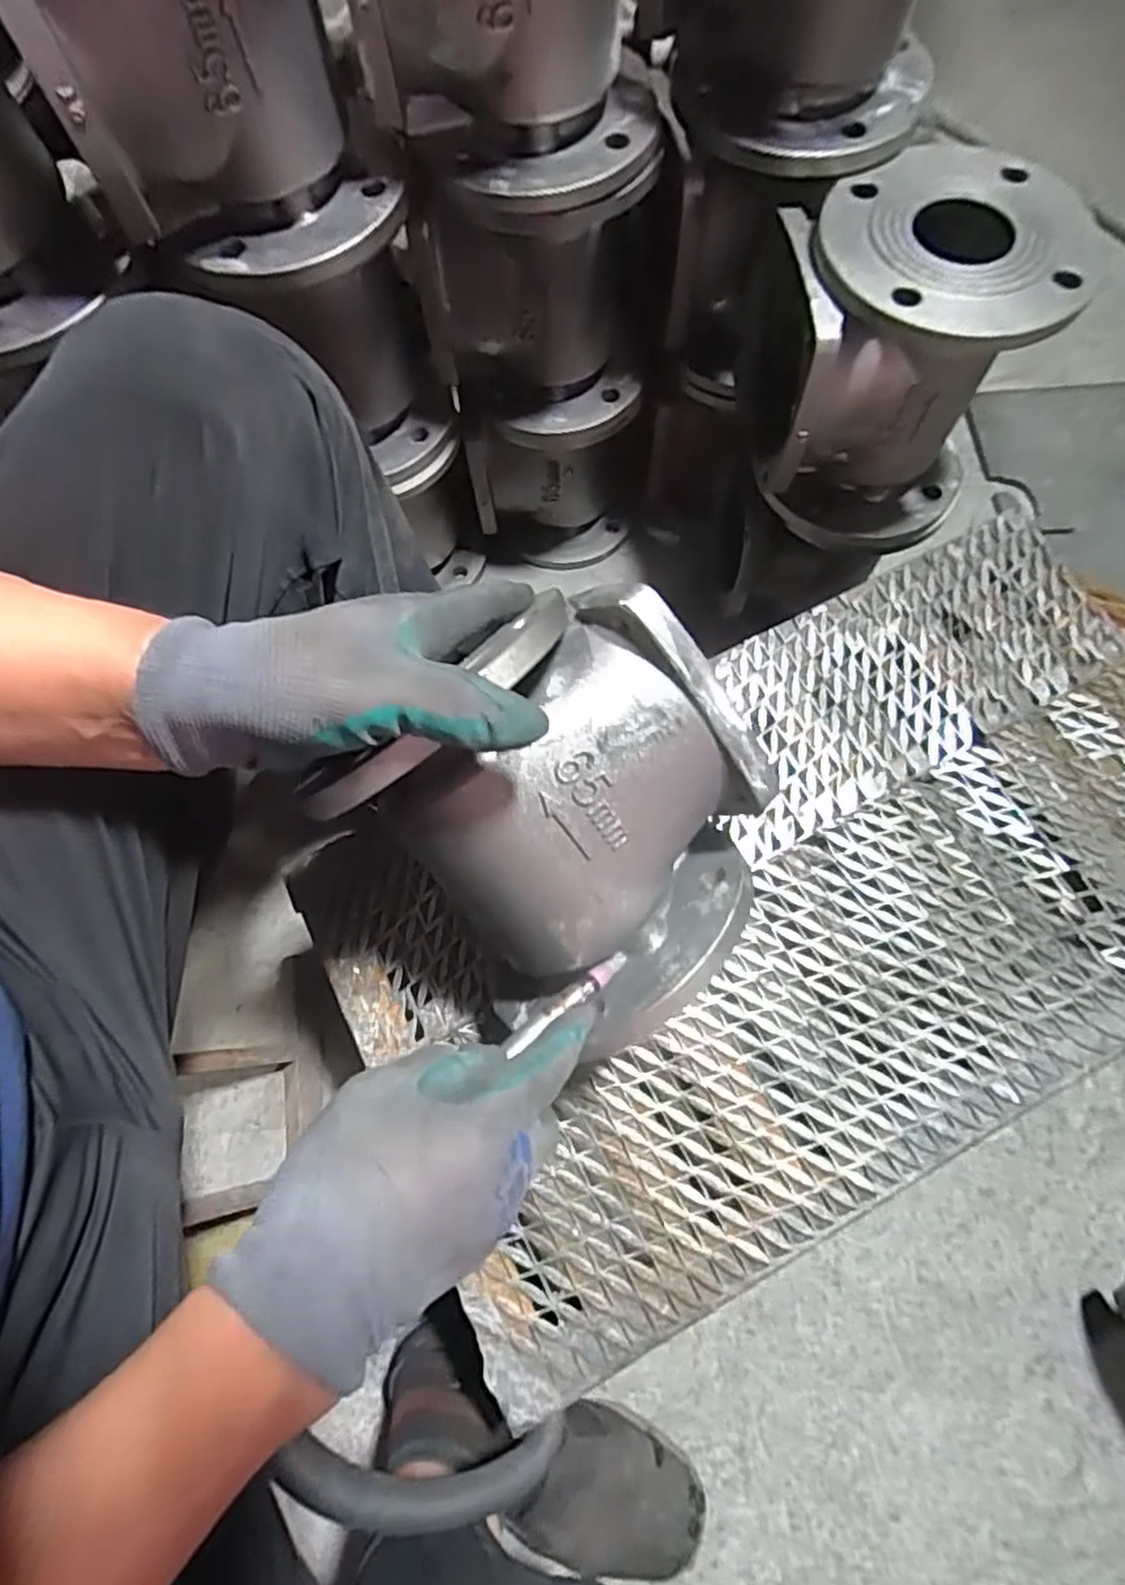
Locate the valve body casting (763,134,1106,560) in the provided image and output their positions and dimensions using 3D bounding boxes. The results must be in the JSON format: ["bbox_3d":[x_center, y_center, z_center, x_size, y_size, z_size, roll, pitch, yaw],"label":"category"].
[{"bbox_3d":[0.260,-0.346,0.565,0.181,0.199,0.198,0,71,2],"label":"valve body casting"}]

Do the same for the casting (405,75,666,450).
[{"bbox_3d":[-0.013,-0.461,0.622,0.194,0.223,0.179,4,71,3],"label":"casting"}]

